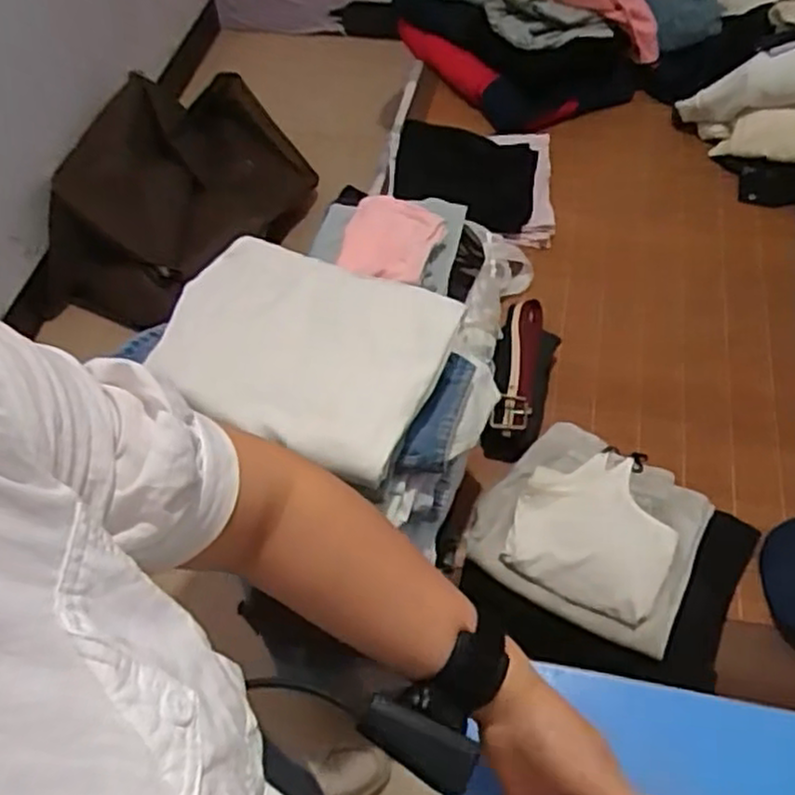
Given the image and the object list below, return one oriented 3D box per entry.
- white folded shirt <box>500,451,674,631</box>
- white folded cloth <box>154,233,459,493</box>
[{"bbox_3d":[0.244,0.158,0.890,0.184,0.033,0.187,23,61,17],"label":"white folded shirt"},{"bbox_3d":[-0.100,-0.057,0.729,0.286,0.028,0.213,22,61,17],"label":"white folded cloth"}]

